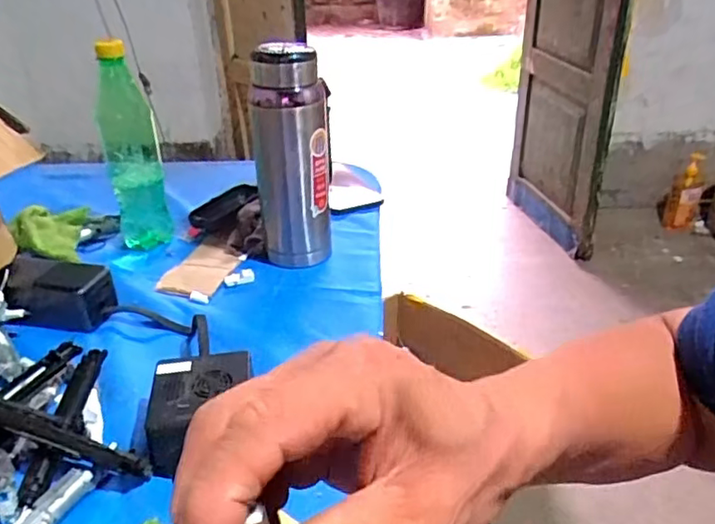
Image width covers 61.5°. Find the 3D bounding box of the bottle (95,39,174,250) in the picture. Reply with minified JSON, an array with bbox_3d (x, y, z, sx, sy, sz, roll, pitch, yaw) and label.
[{"bbox_3d":[-0.263,-0.130,0.701,0.062,0.225,0.052,-14,33,-19],"label":"bottle"}]

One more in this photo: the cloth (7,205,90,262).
[{"bbox_3d":[-0.375,-0.040,0.731,0.076,0.018,0.105,12,31,-26],"label":"cloth"}]

